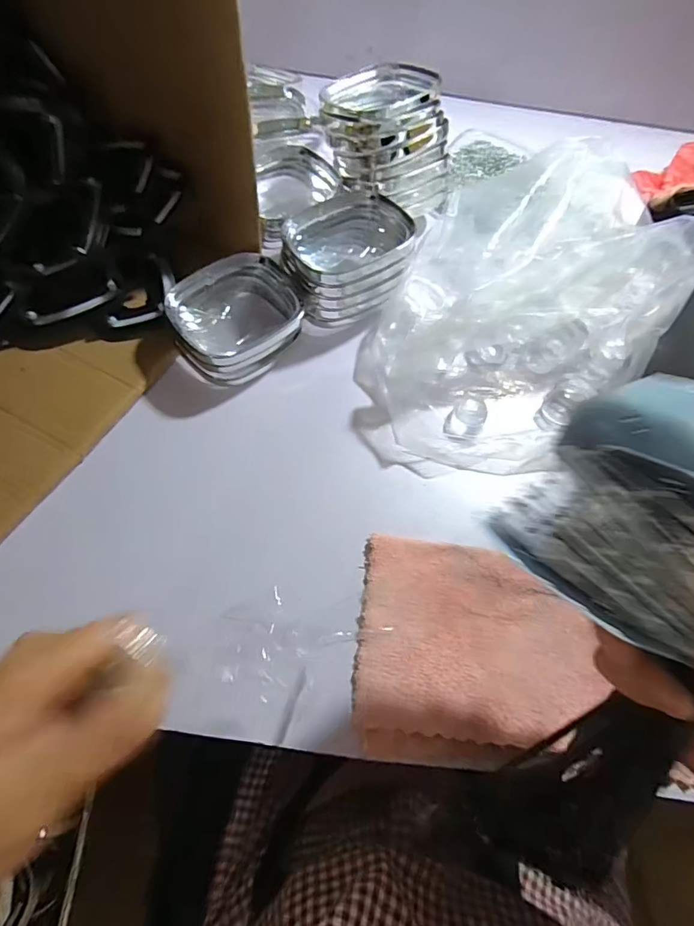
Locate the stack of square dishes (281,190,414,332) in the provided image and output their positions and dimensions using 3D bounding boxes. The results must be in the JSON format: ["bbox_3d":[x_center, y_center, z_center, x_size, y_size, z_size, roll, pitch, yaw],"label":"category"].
[{"bbox_3d":[-0.002,-0.201,0.474,0.125,0.078,0.105,-15,66,-11],"label":"stack of square dishes"}]

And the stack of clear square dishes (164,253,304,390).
[{"bbox_3d":[-0.106,-0.135,0.453,0.121,0.057,0.098,-37,72,-19],"label":"stack of clear square dishes"}]

